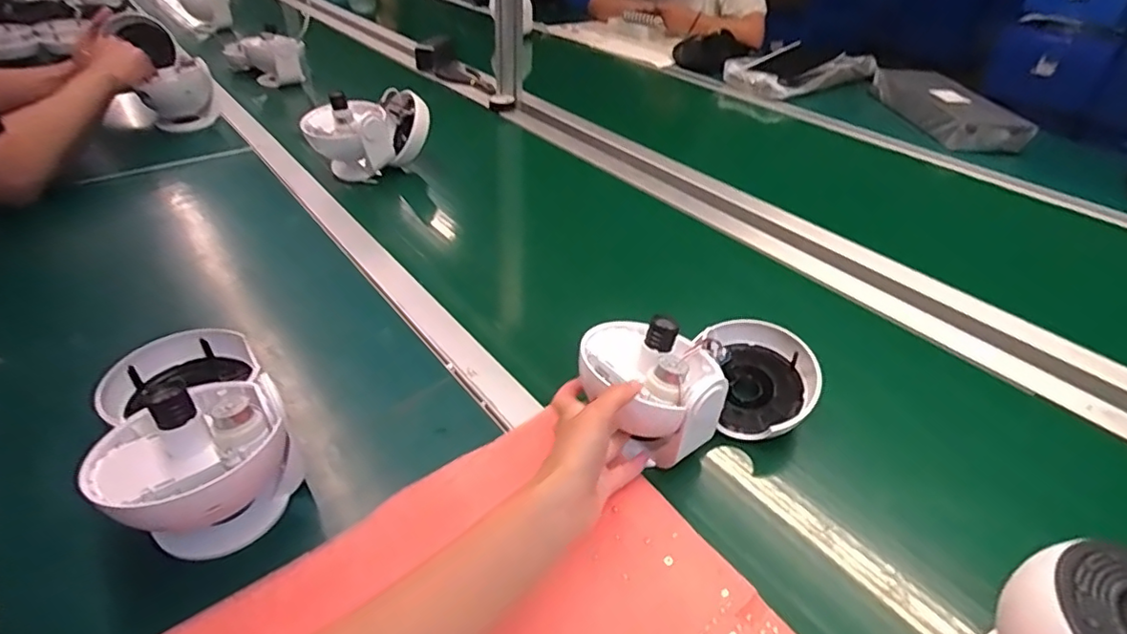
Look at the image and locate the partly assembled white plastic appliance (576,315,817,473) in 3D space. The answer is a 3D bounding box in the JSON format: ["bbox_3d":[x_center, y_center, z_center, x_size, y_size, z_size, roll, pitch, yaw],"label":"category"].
[{"bbox_3d":[0.116,0.055,0.499,0.207,0.097,0.129,3,34,-33],"label":"partly assembled white plastic appliance"}]

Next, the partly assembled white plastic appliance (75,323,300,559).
[{"bbox_3d":[-0.283,0.072,0.434,0.113,0.100,0.220,-22,44,-27],"label":"partly assembled white plastic appliance"}]

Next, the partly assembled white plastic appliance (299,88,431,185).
[{"bbox_3d":[-0.300,-0.278,0.877,0.177,0.108,0.112,-21,48,-24],"label":"partly assembled white plastic appliance"}]

